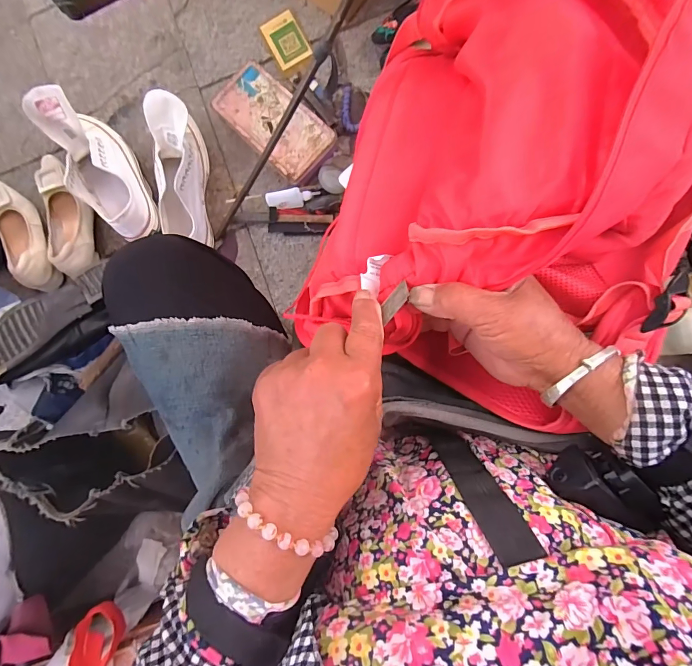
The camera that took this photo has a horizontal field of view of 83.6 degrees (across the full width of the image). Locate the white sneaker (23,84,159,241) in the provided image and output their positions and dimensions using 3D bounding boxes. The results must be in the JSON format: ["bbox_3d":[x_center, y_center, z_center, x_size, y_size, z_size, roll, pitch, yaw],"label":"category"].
[{"bbox_3d":[-0.429,-0.285,0.691,0.096,0.129,0.269,-31,86,3],"label":"white sneaker"}]

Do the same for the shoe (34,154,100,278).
[{"bbox_3d":[-0.532,-0.222,0.737,0.100,0.062,0.241,-20,86,3],"label":"shoe"}]

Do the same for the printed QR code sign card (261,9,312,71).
[{"bbox_3d":[-0.114,-0.561,0.741,0.067,0.005,0.100,-28,86,3],"label":"printed QR code sign card"}]

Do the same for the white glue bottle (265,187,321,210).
[{"bbox_3d":[-0.097,-0.247,0.715,0.095,0.036,0.030,-6,87,4],"label":"white glue bottle"}]

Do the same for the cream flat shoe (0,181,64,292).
[{"bbox_3d":[-0.631,-0.190,0.739,0.085,0.062,0.243,-33,85,2],"label":"cream flat shoe"}]

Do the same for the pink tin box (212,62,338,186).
[{"bbox_3d":[-0.127,-0.382,0.717,0.230,0.042,0.115,44,91,5],"label":"pink tin box"}]

